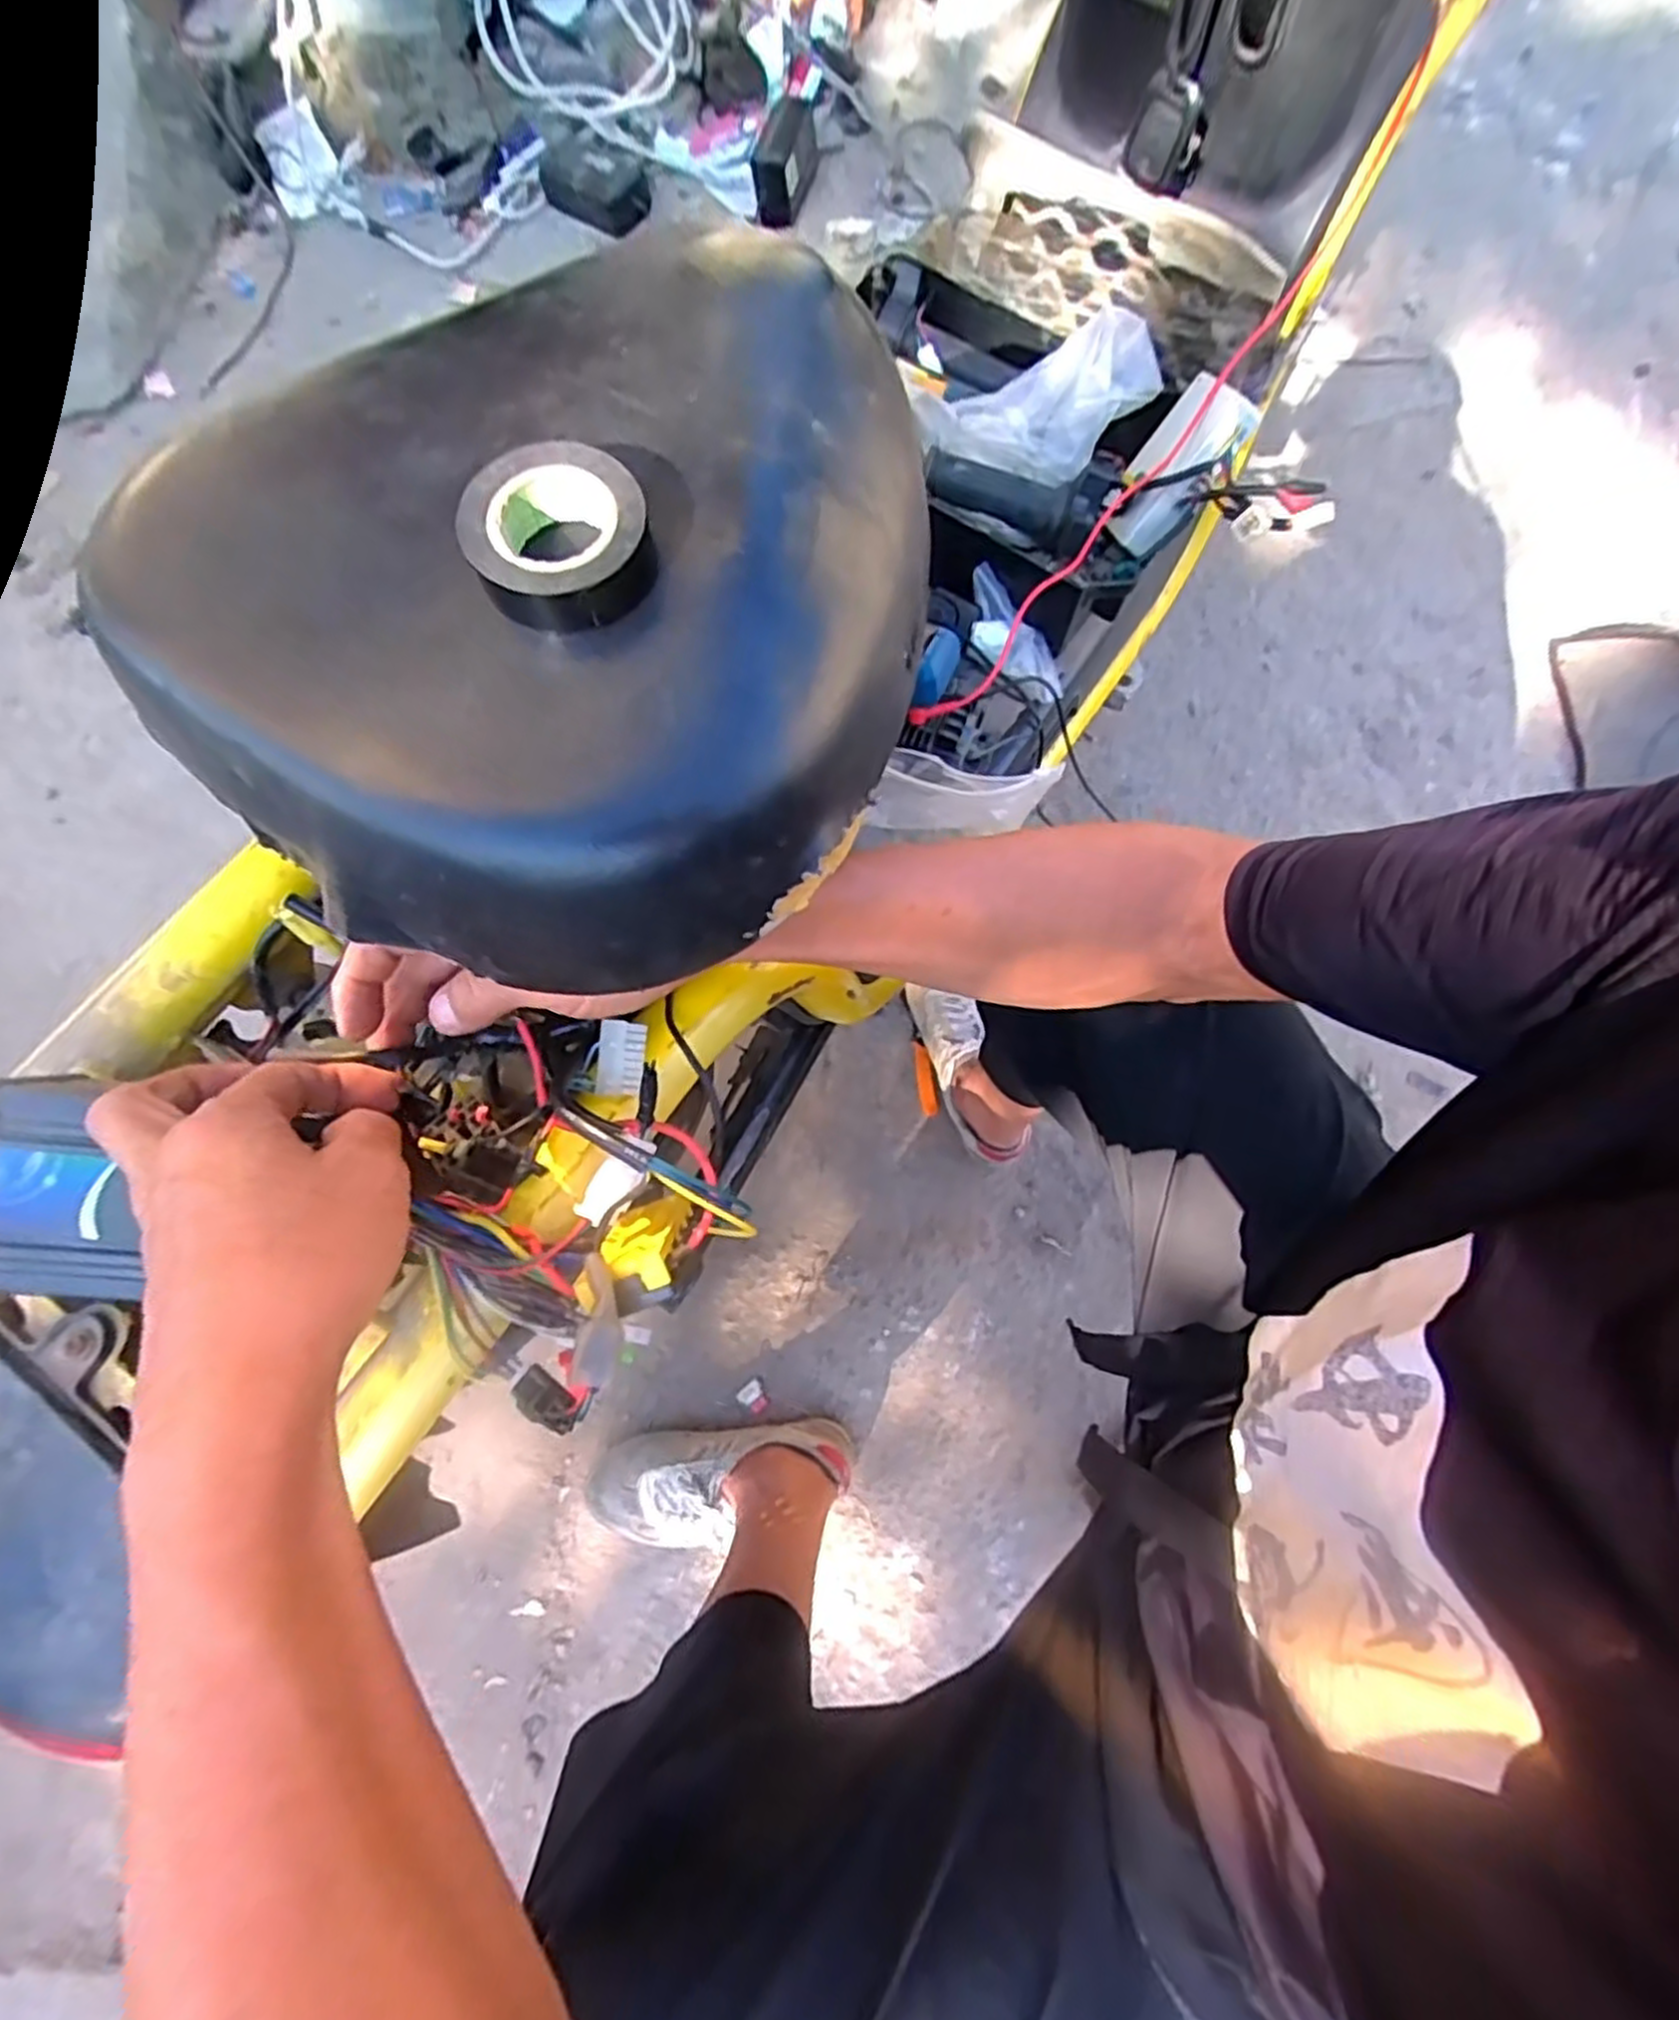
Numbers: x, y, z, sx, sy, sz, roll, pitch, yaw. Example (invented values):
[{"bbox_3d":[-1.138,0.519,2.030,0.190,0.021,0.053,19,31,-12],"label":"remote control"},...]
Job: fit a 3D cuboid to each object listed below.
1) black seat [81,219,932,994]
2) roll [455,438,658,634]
[{"bbox_3d":[-0.095,-0.158,0.281,0.234,0.077,0.277,18,72,8],"label":"black seat"},{"bbox_3d":[-0.087,-0.146,0.244,0.054,0.022,0.054,0,73,1],"label":"roll"}]

